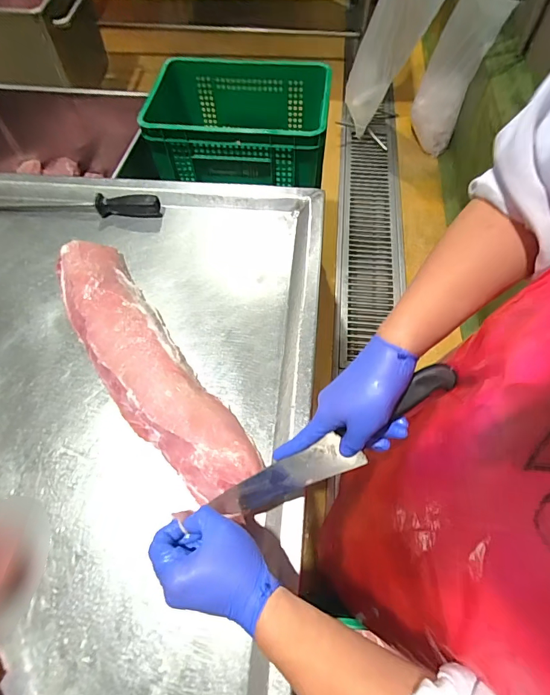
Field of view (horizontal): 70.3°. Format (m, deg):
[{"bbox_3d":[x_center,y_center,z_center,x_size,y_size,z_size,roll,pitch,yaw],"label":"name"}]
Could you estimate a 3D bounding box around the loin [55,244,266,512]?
[{"bbox_3d":[-0.203,0.016,0.589,0.123,0.052,0.471,-35,67,-15],"label":"loin"}]

